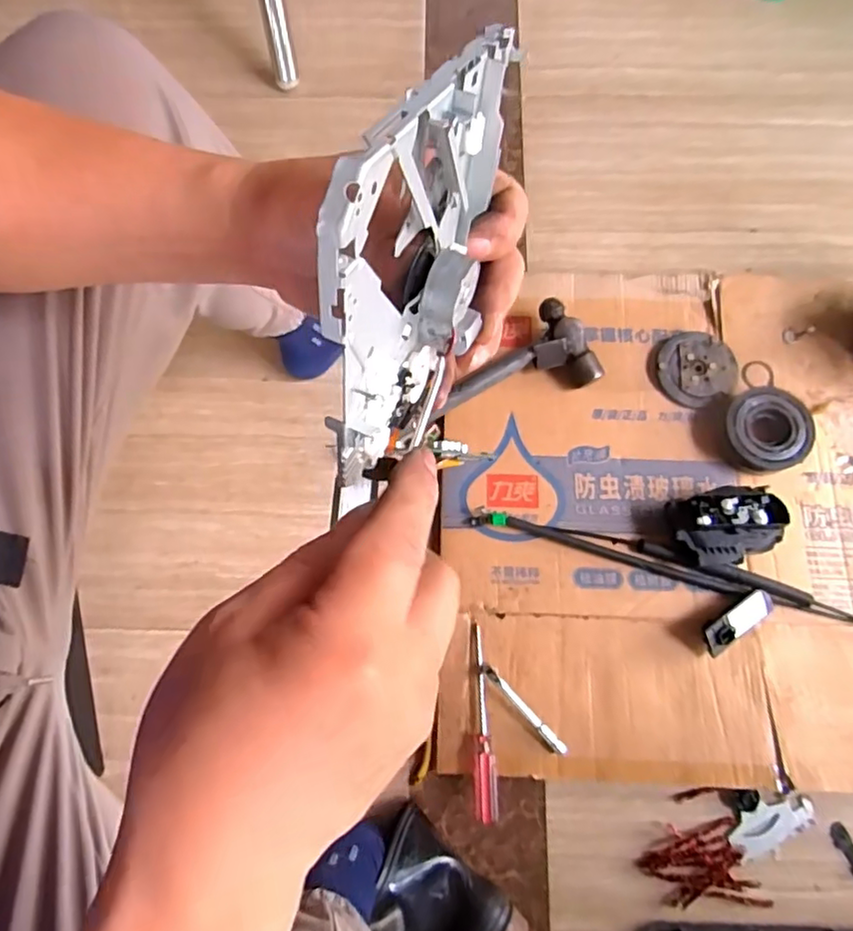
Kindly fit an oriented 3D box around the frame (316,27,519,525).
[{"bbox_3d":[-0.001,-0.056,0.199,0.025,0.140,0.127,20,73,7],"label":"frame"}]

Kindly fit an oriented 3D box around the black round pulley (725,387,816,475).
[{"bbox_3d":[0.421,-0.043,0.723,0.106,0.038,0.100,0,72,0],"label":"black round pulley"}]

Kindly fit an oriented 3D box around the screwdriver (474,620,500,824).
[{"bbox_3d":[0.060,0.272,0.632,0.024,0.022,0.192,-2,72,0],"label":"screwdriver"}]

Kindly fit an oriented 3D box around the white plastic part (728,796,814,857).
[{"bbox_3d":[0.368,0.382,0.625,0.098,0.009,0.043,-19,73,-6],"label":"white plastic part"}]

